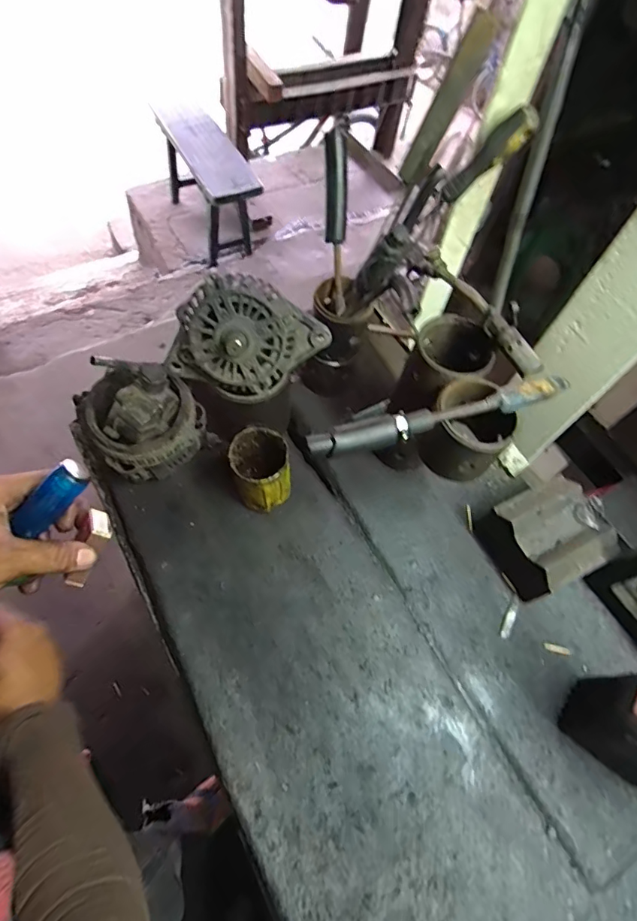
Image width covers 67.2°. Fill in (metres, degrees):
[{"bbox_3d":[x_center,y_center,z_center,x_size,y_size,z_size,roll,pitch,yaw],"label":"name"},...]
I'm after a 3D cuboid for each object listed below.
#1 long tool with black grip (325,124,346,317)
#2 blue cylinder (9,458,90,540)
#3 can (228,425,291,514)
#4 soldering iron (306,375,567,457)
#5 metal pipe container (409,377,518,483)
[{"bbox_3d":[0.021,-0.295,0.612,0.026,0.205,0.031,-9,33,-10],"label":"long tool with black grip"},{"bbox_3d":[-0.203,0.030,0.365,0.019,0.020,0.063,39,87,17],"label":"blue cylinder"},{"bbox_3d":[-0.076,0.019,0.642,0.073,0.120,0.080,2,59,-3],"label":"can"},{"bbox_3d":[0.125,-0.045,0.475,0.276,0.023,0.026,-13,64,-14],"label":"soldering iron"},{"bbox_3d":[0.156,-0.030,0.515,0.087,0.071,0.085,39,64,14],"label":"metal pipe container"}]

